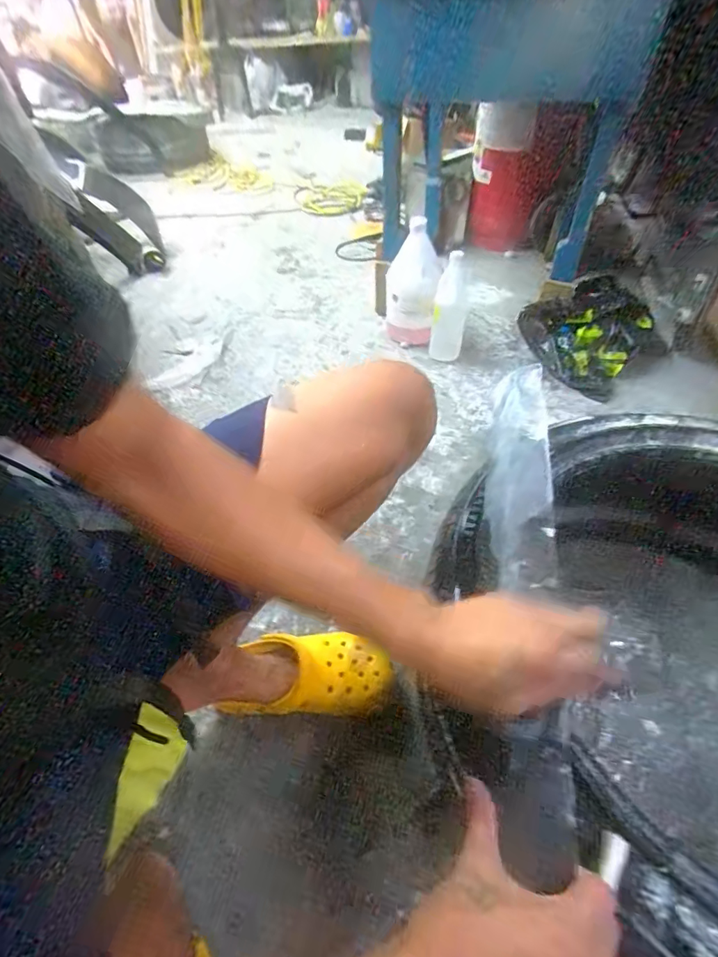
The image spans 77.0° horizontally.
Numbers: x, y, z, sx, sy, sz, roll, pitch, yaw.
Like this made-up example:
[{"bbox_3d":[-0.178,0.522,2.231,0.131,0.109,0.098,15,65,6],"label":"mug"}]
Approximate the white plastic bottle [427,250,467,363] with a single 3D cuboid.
[{"bbox_3d":[0.241,-0.452,1.221,0.087,0.313,0.079,4,47,7],"label":"white plastic bottle"}]

